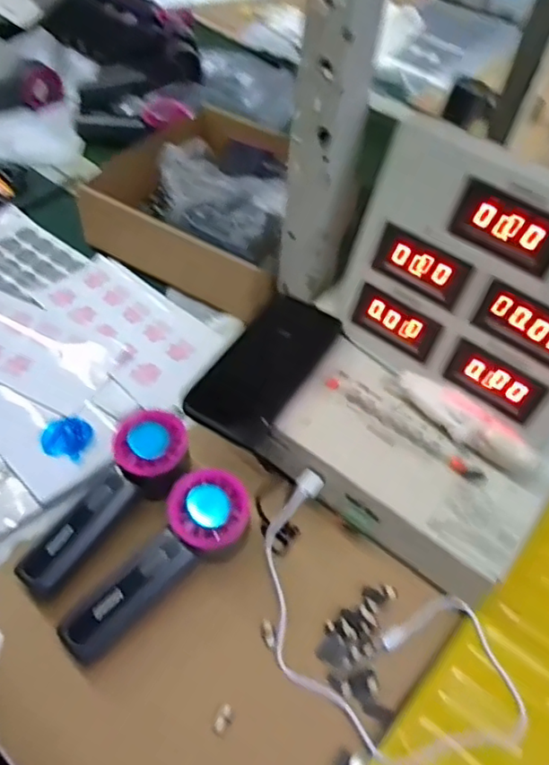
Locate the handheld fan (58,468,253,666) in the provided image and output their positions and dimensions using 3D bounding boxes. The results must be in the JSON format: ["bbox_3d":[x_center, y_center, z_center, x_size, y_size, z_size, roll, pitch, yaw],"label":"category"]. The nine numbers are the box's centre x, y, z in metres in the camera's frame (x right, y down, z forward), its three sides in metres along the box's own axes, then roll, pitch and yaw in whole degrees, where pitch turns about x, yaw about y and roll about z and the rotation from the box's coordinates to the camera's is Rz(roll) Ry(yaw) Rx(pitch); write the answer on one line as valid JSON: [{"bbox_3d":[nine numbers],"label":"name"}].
[{"bbox_3d":[-0.080,0.130,0.423,0.060,0.030,0.155,39,74,21],"label":"handheld fan"}]

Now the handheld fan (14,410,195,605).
[{"bbox_3d":[-0.123,0.093,0.453,0.062,0.032,0.155,34,71,18],"label":"handheld fan"}]

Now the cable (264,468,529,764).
[{"bbox_3d":[0.073,0.174,0.416,0.218,0.033,0.119,35,58,19],"label":"cable"}]

